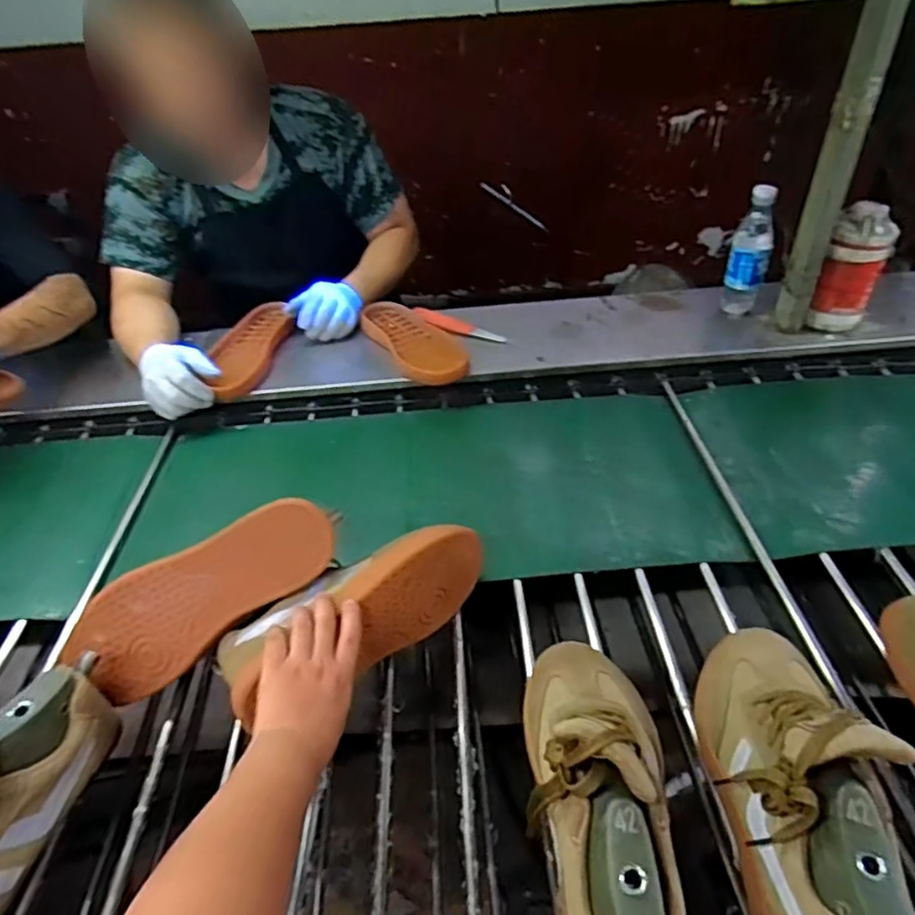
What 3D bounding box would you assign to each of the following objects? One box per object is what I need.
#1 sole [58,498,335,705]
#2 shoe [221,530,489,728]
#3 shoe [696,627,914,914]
[{"bbox_3d":[-0.247,0.129,0.617,0.260,0.105,0.019,-36,6,-2],"label":"sole"},{"bbox_3d":[-0.090,0.157,0.631,0.276,0.094,0.098,-20,43,-21],"label":"shoe"},{"bbox_3d":[0.256,0.234,0.472,0.094,0.119,0.272,-4,41,3],"label":"shoe"}]

